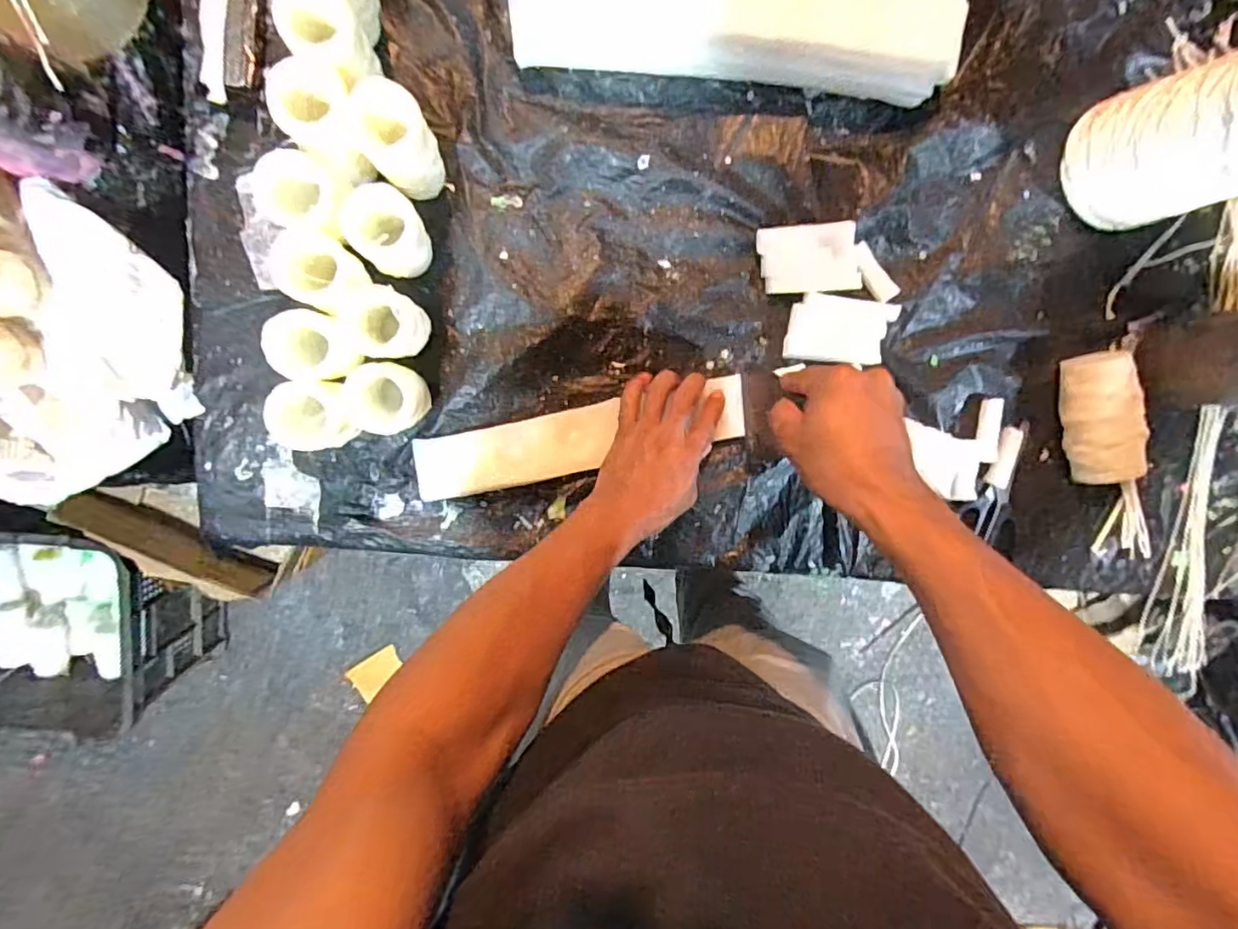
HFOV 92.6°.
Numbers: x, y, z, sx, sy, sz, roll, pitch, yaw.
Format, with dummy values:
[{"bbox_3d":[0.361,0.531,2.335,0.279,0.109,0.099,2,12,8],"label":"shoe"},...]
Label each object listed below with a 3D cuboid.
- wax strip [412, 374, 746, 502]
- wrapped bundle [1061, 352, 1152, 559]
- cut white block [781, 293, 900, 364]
[{"bbox_3d":[-0.028,-0.025,0.569,0.320,0.021,0.061,-13,99,-9],"label":"wax strip"},{"bbox_3d":[0.482,-0.046,0.590,0.068,0.045,0.130,-10,98,-5],"label":"wrapped bundle"},{"bbox_3d":[0.217,-0.131,0.580,0.102,0.013,0.062,6,97,-7],"label":"cut white block"}]

